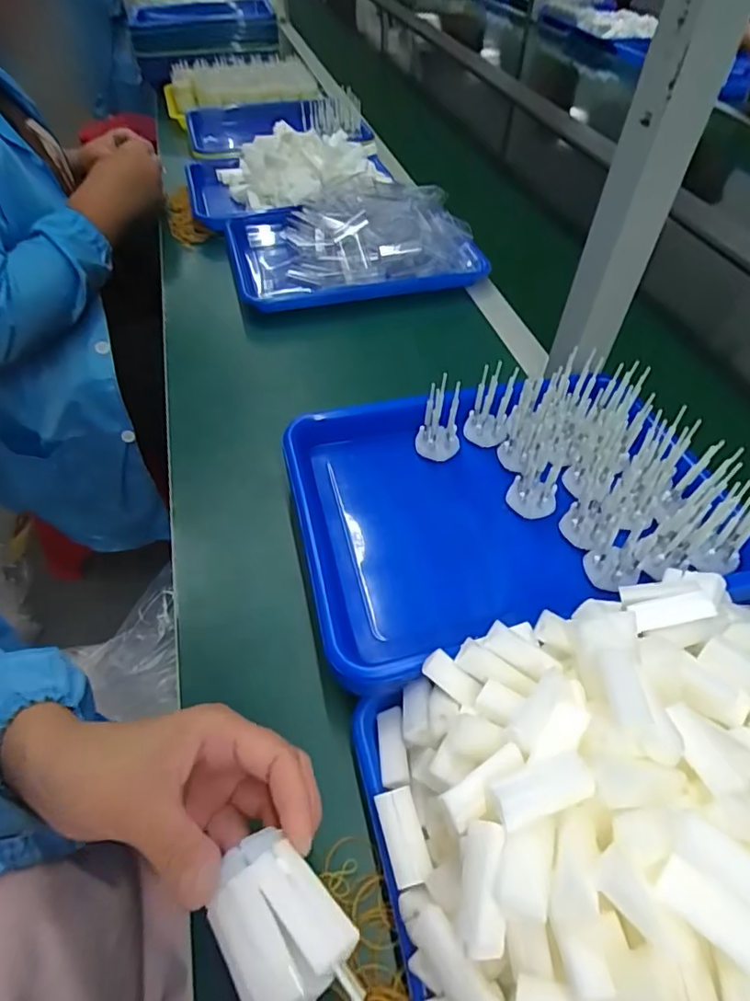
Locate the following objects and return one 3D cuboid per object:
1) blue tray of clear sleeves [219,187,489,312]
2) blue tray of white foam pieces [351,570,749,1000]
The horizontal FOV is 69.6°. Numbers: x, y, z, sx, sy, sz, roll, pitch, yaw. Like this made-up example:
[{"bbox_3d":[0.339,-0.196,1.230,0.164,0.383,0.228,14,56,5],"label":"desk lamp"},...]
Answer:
[{"bbox_3d":[-0.033,-0.355,0.742,0.321,0.077,0.229,-11,51,-12],"label":"blue tray of clear sleeves"},{"bbox_3d":[0.157,0.156,0.274,0.307,0.101,0.229,-13,52,-13],"label":"blue tray of white foam pieces"}]

